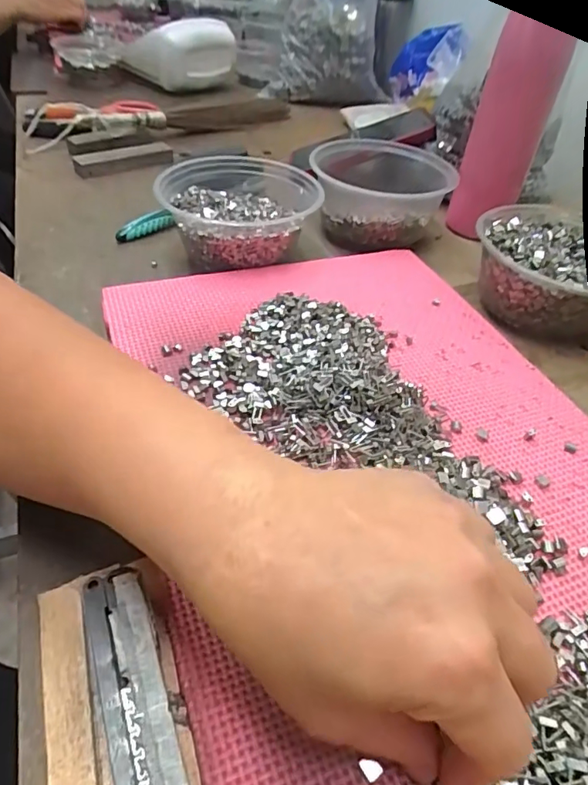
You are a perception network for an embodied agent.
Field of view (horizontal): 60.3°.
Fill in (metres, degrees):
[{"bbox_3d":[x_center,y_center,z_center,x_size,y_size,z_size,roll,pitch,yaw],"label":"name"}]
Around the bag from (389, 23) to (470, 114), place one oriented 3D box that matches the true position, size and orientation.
[{"bbox_3d":[0.196,-0.483,0.753,0.066,0.104,0.117,-3,45,-9],"label":"bag"}]

